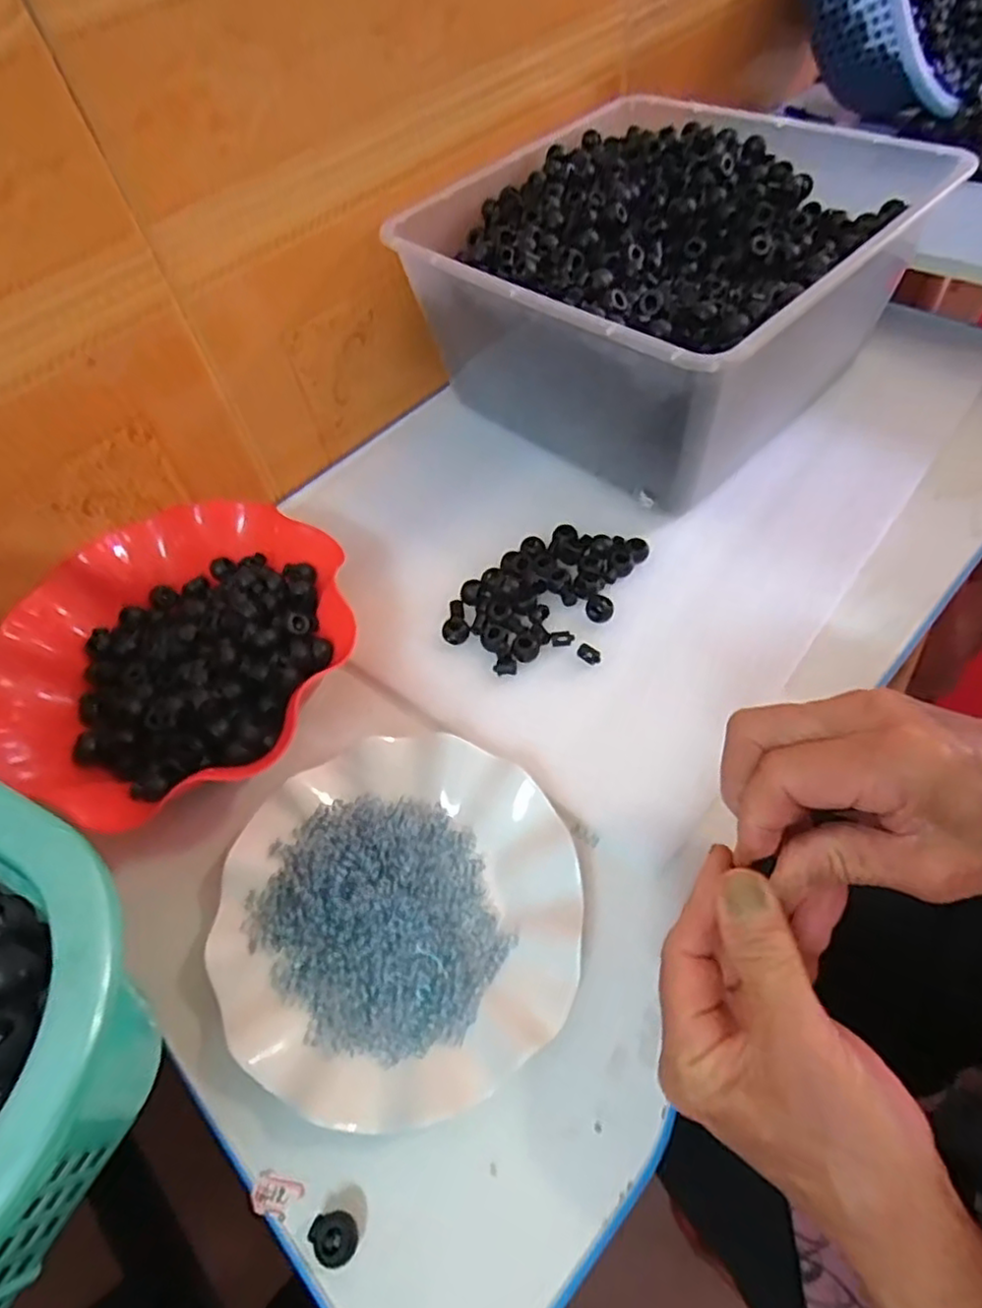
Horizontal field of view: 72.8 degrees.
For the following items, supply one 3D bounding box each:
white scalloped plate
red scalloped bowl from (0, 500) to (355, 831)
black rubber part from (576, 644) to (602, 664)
[{"bbox_3d":[-0.048,0.123,0.333,0.178,0.023,0.177,-4,55,6],"label":"white scalloped plate"},{"bbox_3d":[-0.201,-0.006,0.422,0.217,0.054,0.209,-4,55,6],"label":"red scalloped bowl"},{"bbox_3d":[0.061,0.000,0.414,0.015,0.004,0.010,31,65,26],"label":"black rubber part"}]

